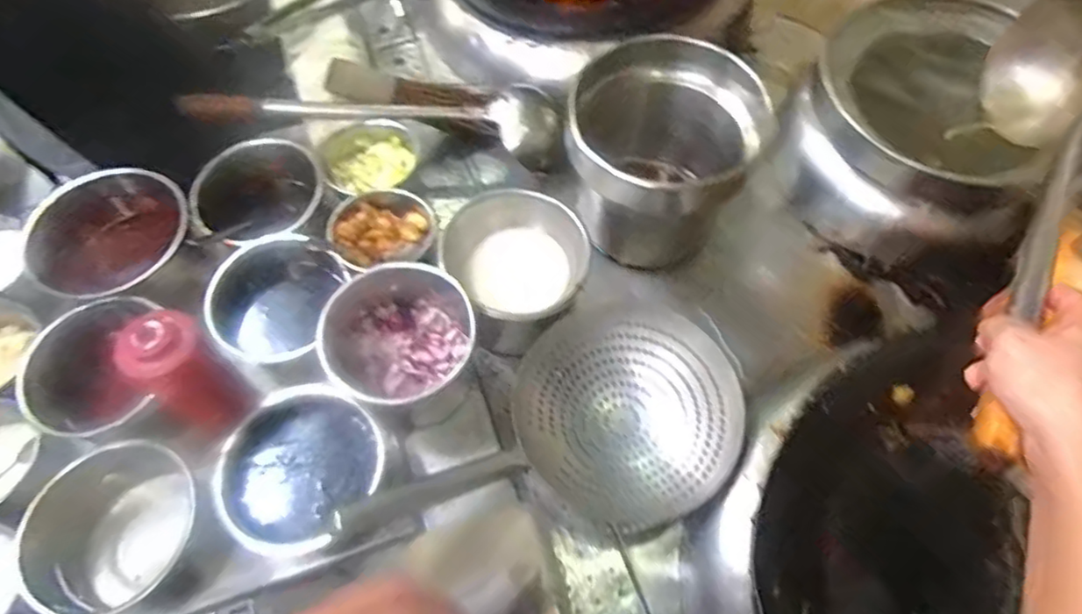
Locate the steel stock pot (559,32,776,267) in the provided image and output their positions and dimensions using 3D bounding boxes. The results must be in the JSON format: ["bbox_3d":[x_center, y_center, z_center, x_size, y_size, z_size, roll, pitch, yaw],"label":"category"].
[{"bbox_3d":[0.135,-0.179,0.777,0.200,0.240,0.175,35,68,15],"label":"steel stock pot"}]

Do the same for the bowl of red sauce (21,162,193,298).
[{"bbox_3d":[-0.490,-0.079,0.738,0.165,0.083,0.177,1,64,-1],"label":"bowl of red sauce"}]

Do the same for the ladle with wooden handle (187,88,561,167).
[{"bbox_3d":[-0.209,-0.271,0.852,0.483,0.098,0.112,0,64,-2],"label":"ladle with wooden handle"}]

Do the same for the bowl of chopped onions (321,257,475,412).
[{"bbox_3d":[-0.155,0.029,0.674,0.141,0.096,0.165,19,65,7],"label":"bowl of chopped onions"}]

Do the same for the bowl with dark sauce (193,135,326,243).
[{"bbox_3d":[-0.340,-0.136,0.778,0.141,0.092,0.148,1,64,-1],"label":"bowl with dark sauce"}]

